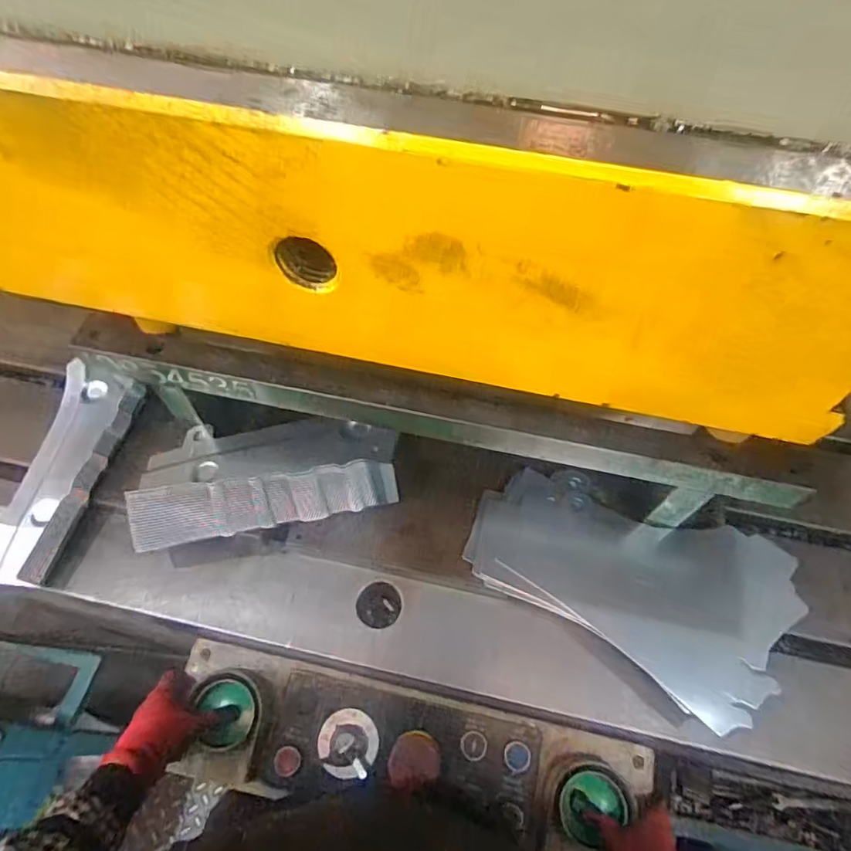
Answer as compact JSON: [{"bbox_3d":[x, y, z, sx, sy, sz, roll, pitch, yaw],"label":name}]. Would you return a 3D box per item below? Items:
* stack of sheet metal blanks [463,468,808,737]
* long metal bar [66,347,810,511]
[{"bbox_3d":[0.226,0.167,0.609,0.344,0.023,0.201,24,61,12],"label":"stack of sheet metal blanks"},{"bbox_3d":[-0.008,-0.002,0.556,0.775,0.036,0.016,11,59,5],"label":"long metal bar"}]

